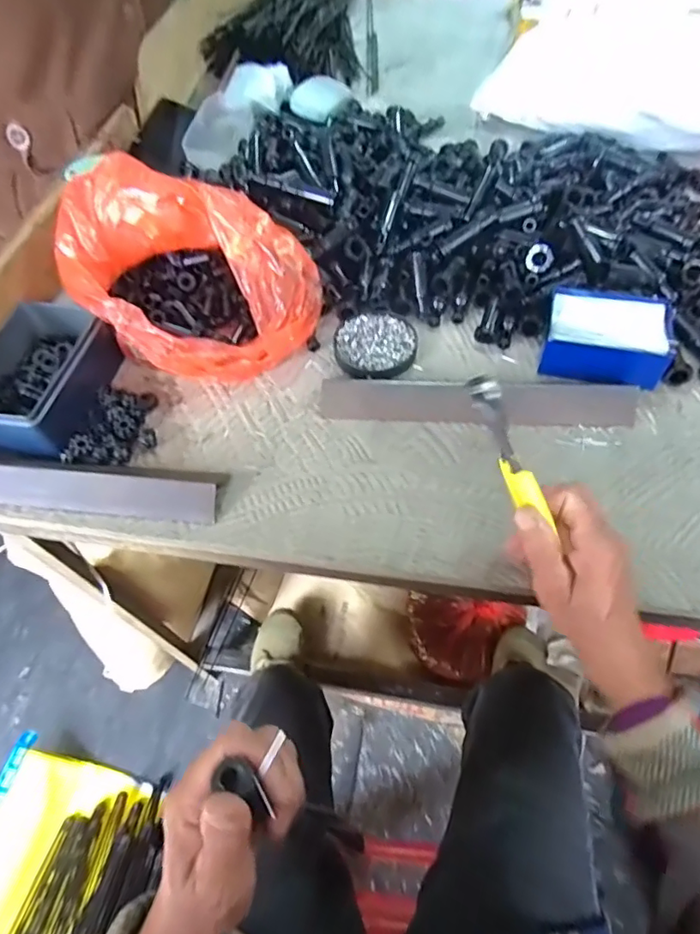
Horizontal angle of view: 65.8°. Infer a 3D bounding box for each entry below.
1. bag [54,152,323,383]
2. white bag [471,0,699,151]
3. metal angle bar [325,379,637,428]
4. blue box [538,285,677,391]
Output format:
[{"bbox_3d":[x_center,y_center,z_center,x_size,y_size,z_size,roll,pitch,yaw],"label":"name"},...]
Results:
[{"bbox_3d":[-0.153,-0.189,0.528,0.216,0.130,0.186,37,65,25],"label":"bag"},{"bbox_3d":[0.363,-0.514,0.669,0.383,0.172,0.123,13,60,12],"label":"white bag"},{"bbox_3d":[0.115,-0.060,0.491,0.280,0.021,0.035,2,58,6],"label":"metal angle bar"},{"bbox_3d":[0.242,-0.123,0.513,0.110,0.040,0.092,11,57,11],"label":"blue box"}]

